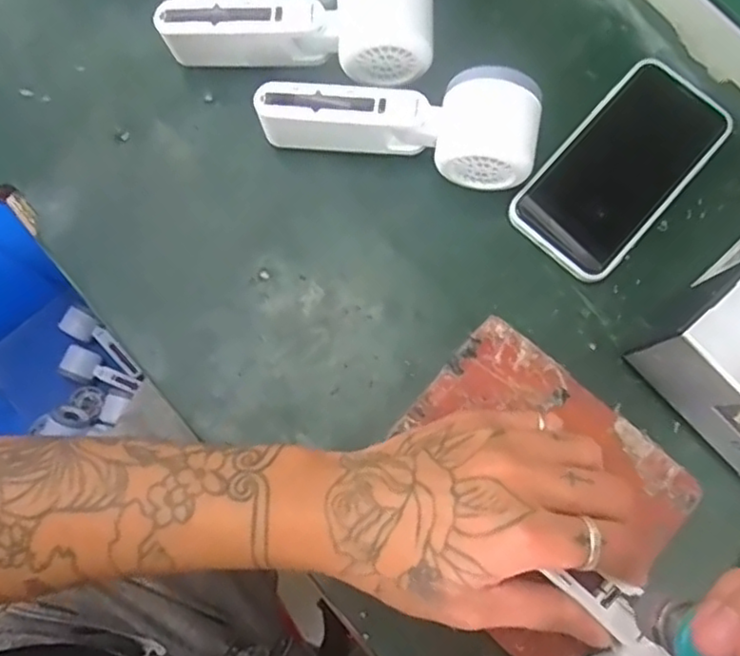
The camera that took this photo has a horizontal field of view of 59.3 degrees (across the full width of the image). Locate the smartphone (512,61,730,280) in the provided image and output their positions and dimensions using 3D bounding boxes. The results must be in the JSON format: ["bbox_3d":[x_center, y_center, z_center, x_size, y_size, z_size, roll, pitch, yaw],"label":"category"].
[{"bbox_3d":[0.159,-0.101,0.411,0.074,0.012,0.146,42,80,8],"label":"smartphone"}]

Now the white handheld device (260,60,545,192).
[{"bbox_3d":[0.017,-0.123,0.393,0.162,0.050,0.057,6,78,0],"label":"white handheld device"}]

